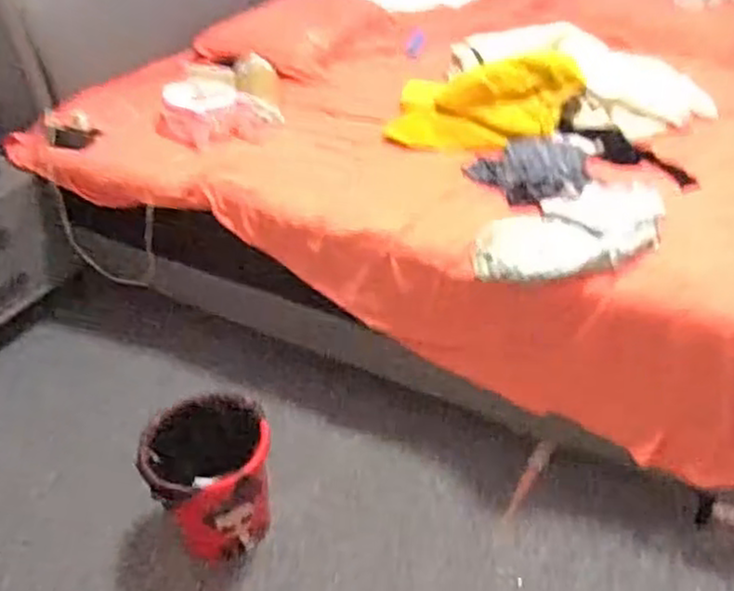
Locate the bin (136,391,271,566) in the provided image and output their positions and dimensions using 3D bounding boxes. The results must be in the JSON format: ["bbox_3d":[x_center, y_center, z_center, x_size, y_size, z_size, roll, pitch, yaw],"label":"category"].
[{"bbox_3d":[-0.324,0.391,1.569,0.223,0.283,0.252,24,46,31],"label":"bin"}]

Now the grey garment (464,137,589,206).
[{"bbox_3d":[0.385,-0.311,1.742,0.283,0.058,0.271,11,40,18],"label":"grey garment"}]

